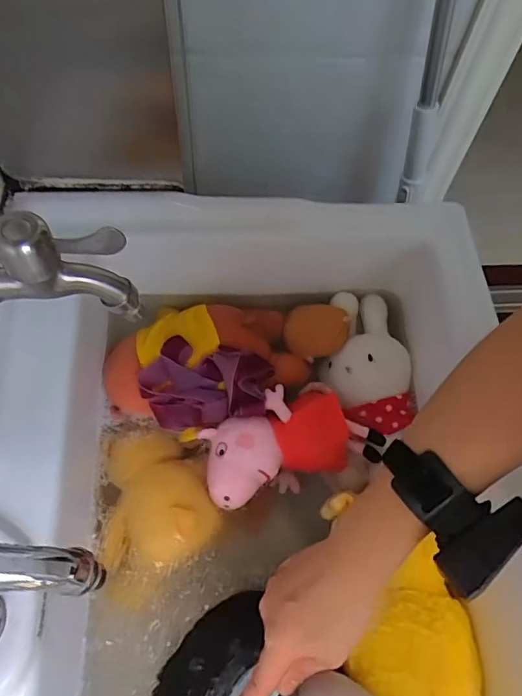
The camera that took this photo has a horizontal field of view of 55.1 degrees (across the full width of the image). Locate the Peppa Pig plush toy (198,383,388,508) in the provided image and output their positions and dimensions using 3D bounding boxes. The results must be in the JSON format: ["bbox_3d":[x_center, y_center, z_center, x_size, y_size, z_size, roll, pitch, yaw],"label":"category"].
[{"bbox_3d":[0.027,0.095,0.530,0.177,0.053,0.099,-16,64,-11],"label":"Peppa Pig plush toy"}]

